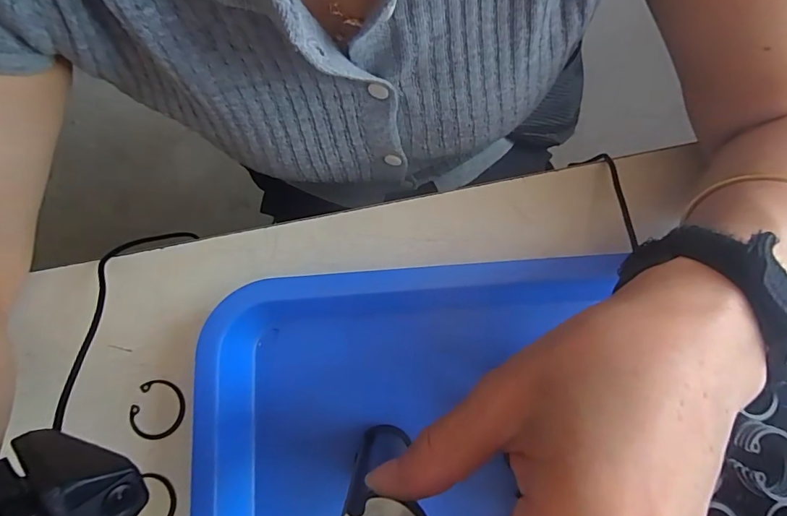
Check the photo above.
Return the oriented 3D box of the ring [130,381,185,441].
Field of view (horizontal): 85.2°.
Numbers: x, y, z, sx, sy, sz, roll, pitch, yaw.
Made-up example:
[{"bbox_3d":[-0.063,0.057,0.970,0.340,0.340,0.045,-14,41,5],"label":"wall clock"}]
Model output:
[{"bbox_3d":[-0.153,0.098,0.276,0.034,0.004,0.036,0,76,-1],"label":"ring"}]

